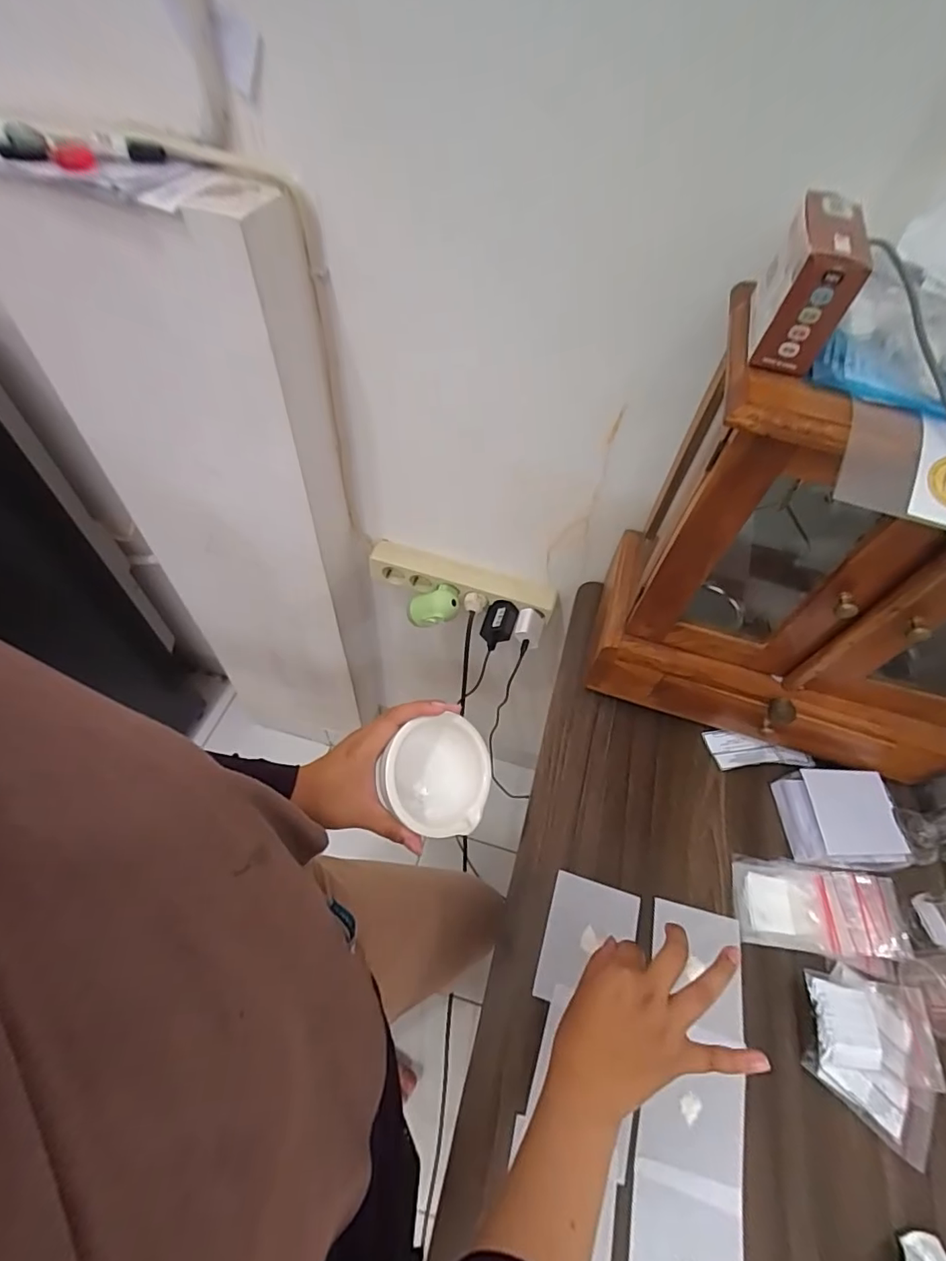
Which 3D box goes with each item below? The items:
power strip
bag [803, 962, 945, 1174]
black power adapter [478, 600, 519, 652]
[{"bbox_3d":[-0.017,-0.072,0.812,0.286,0.057,0.044,18,55,7],"label":"power strip"},{"bbox_3d":[0.348,0.366,0.453,0.110,0.029,0.118,14,54,5],"label":"bag"},{"bbox_3d":[0.039,-0.010,0.778,0.045,0.018,0.077,28,76,-4],"label":"black power adapter"}]

